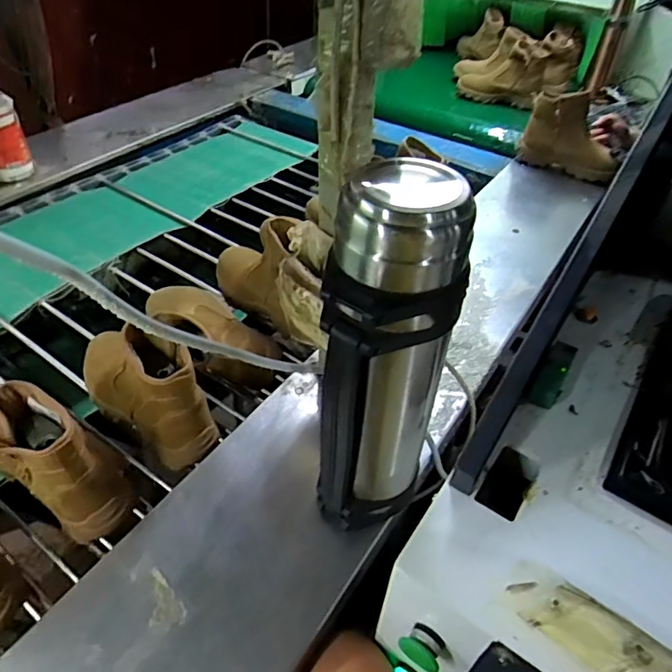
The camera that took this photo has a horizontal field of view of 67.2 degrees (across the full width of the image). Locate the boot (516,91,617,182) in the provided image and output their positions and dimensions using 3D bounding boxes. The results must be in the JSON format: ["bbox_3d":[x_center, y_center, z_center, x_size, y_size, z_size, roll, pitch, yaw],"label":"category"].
[{"bbox_3d":[0.587,-0.487,1.254,0.257,0.173,0.108,35,55,25],"label":"boot"}]

